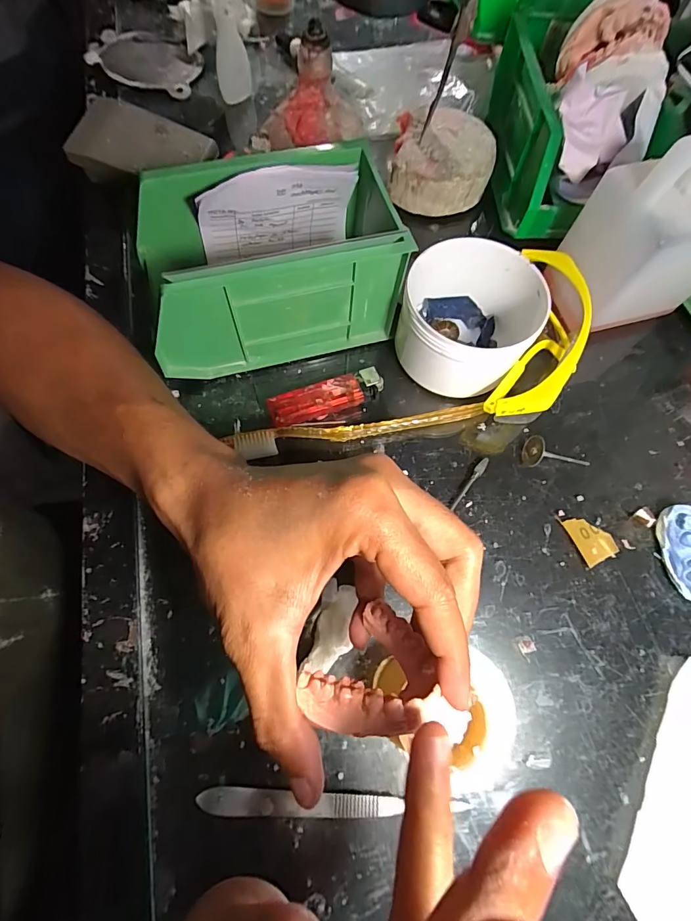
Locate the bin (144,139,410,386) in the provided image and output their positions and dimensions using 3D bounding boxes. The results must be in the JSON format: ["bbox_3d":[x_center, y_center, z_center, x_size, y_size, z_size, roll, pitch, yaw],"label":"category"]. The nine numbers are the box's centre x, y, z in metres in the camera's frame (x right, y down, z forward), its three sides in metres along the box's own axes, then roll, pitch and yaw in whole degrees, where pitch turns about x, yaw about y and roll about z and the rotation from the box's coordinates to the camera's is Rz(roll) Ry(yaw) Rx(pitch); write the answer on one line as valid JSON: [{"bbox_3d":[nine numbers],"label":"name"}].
[{"bbox_3d":[-0.053,-0.133,0.284,0.160,0.078,0.094,-15,70,-8],"label":"bin"}]

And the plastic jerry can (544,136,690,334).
[{"bbox_3d":[0.208,-0.154,0.289,0.094,0.122,0.068,-15,70,-8],"label":"plastic jerry can"}]

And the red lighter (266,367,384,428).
[{"bbox_3d":[-0.013,-0.043,0.297,0.081,0.016,0.023,-19,71,-9],"label":"red lighter"}]

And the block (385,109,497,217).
[{"bbox_3d":[0.086,-0.264,0.370,0.081,0.036,0.092,14,69,3],"label":"block"}]

